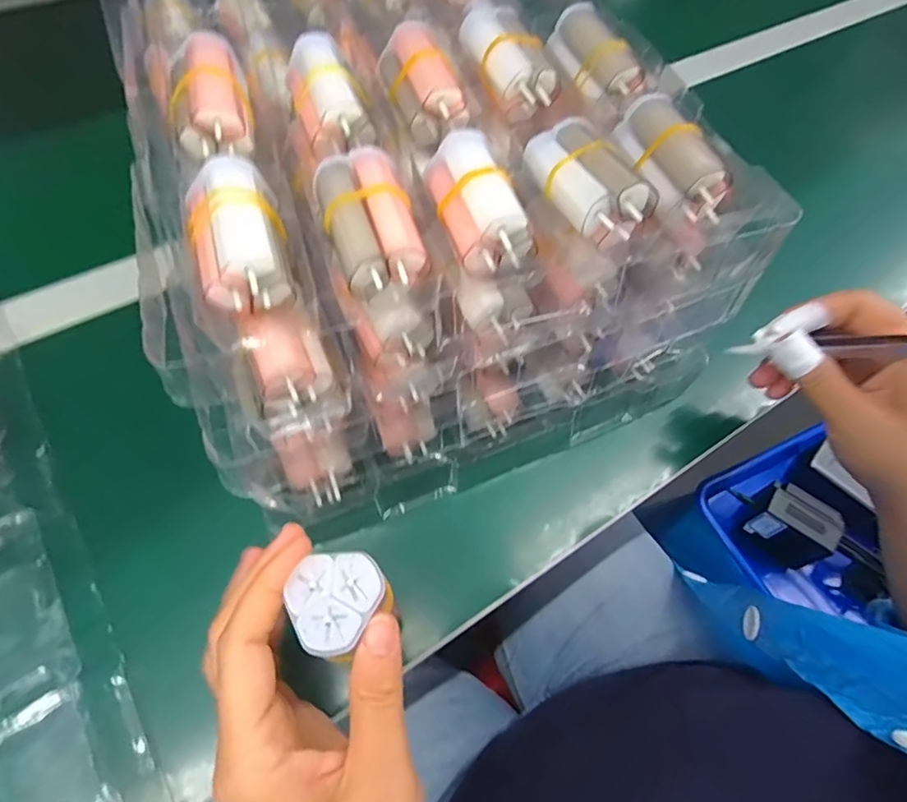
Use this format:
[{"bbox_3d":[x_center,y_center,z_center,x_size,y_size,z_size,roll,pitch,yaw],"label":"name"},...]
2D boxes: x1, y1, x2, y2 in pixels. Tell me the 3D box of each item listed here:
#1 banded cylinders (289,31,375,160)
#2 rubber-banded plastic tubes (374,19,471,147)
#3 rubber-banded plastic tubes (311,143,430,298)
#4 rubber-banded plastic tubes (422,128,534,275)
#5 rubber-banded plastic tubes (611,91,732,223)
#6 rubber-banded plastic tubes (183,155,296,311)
[{"bbox_3d":[-0.063,-0.157,0.265,0.034,0.026,0.065,-14,63,-12],"label":"banded cylinders"},{"bbox_3d":[-0.018,-0.170,0.276,0.031,0.027,0.063,-19,64,-14],"label":"rubber-banded plastic tubes"},{"bbox_3d":[-0.035,-0.078,0.219,0.036,0.014,0.067,-16,64,-13],"label":"rubber-banded plastic tubes"},{"bbox_3d":[0.009,-0.091,0.233,0.031,0.026,0.067,-14,63,-12],"label":"rubber-banded plastic tubes"},{"bbox_3d":[0.105,-0.120,0.250,0.026,0.021,0.068,-17,64,-13],"label":"rubber-banded plastic tubes"},{"bbox_3d":[-0.088,-0.070,0.214,0.034,0.025,0.066,-10,63,-10],"label":"rubber-banded plastic tubes"}]

